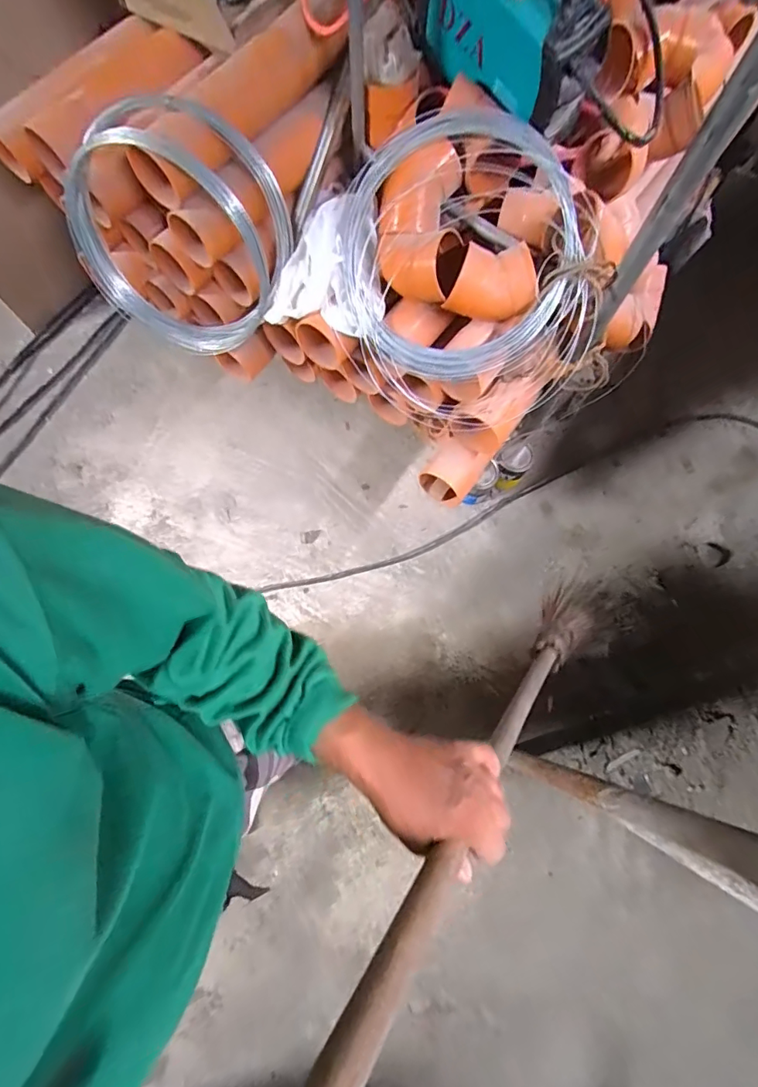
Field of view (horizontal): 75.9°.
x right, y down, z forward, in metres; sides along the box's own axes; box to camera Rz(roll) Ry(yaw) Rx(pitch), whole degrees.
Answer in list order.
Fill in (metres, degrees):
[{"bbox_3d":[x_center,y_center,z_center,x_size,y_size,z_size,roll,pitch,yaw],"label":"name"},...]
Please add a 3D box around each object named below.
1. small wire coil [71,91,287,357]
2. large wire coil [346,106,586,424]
[{"bbox_3d":[-0.390,-0.588,0.954,0.441,0.391,0.136,-26,45,27],"label":"small wire coil"},{"bbox_3d":[0.157,-0.501,0.926,0.487,0.145,0.487,5,116,10],"label":"large wire coil"}]

